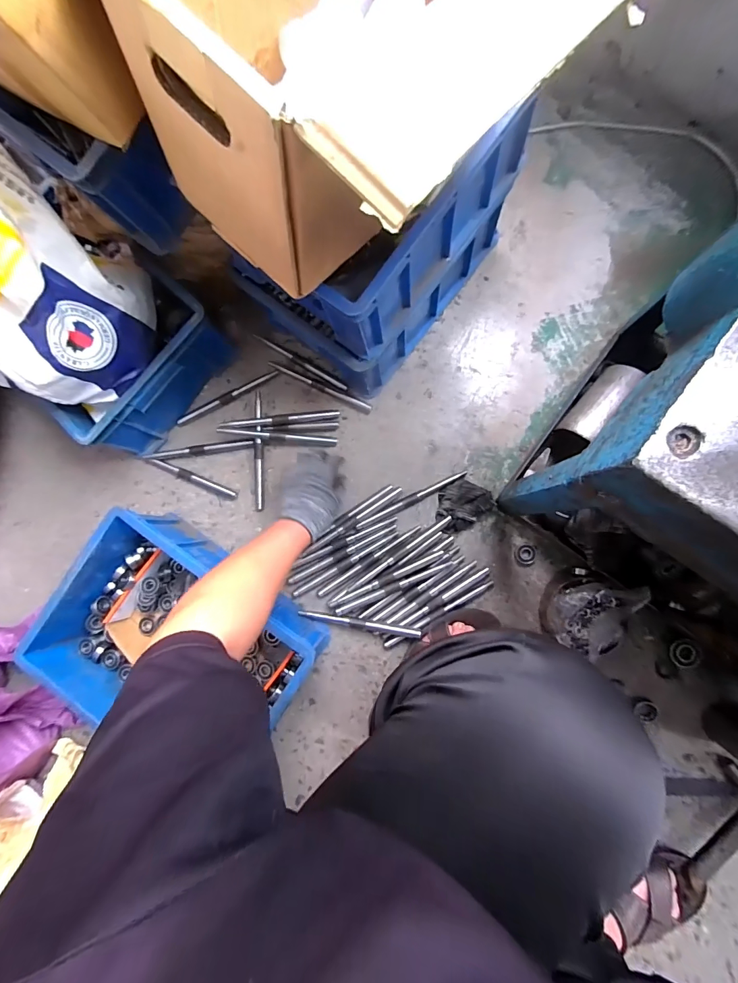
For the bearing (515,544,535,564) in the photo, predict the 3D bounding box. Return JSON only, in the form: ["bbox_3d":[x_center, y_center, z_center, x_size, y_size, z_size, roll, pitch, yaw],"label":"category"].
[{"bbox_3d":[0.269,0.109,0.687,0.032,0.004,0.033,-1,86,6],"label":"bearing"}]

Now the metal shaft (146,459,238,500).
[{"bbox_3d":[-0.339,-0.025,0.766,0.188,0.015,0.019,22,88,8],"label":"metal shaft"}]

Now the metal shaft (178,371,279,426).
[{"bbox_3d":[-0.275,-0.183,0.774,0.215,0.010,0.019,-28,83,4],"label":"metal shaft"}]

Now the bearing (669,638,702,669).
[{"bbox_3d":[0.512,0.264,0.646,0.041,0.014,0.044,-1,86,6],"label":"bearing"}]

